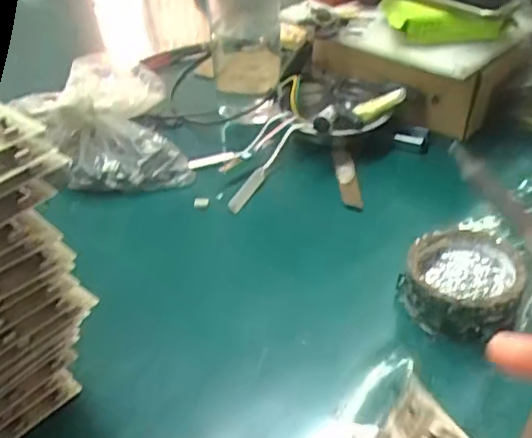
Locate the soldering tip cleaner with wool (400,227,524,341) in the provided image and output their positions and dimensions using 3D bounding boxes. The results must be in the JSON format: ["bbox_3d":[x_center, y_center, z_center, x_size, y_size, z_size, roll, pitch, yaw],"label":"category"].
[{"bbox_3d":[0.146,0.051,0.440,0.083,0.045,0.082,23,44,28],"label":"soldering tip cleaner with wool"}]

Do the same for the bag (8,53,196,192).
[{"bbox_3d":[-0.175,-0.108,0.619,0.144,0.079,0.191,-13,40,-14],"label":"bag"}]

